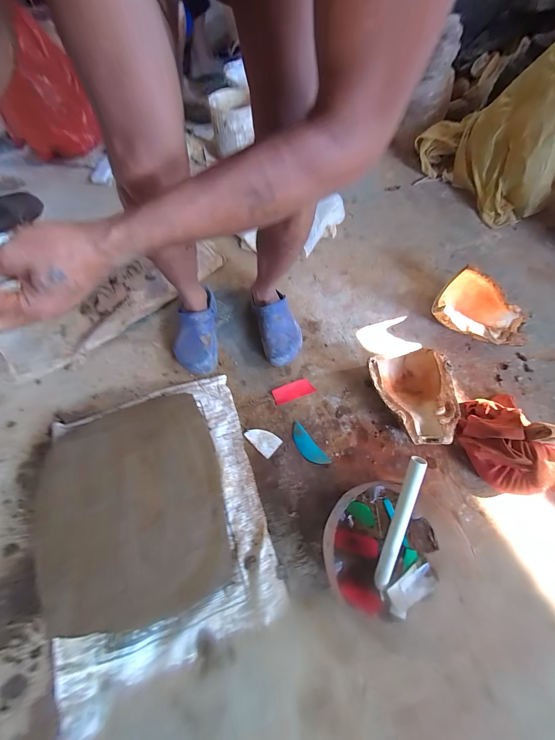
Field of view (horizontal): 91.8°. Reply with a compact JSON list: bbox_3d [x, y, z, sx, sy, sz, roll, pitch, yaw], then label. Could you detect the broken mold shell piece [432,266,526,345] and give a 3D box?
[{"bbox_3d":[0.566,-0.157,0.751,0.233,0.095,0.178,24,68,11],"label":"broken mold shell piece"}]

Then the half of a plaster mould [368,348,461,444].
[{"bbox_3d":[0.320,0.065,0.651,0.181,0.091,0.223,-6,66,-2],"label":"half of a plaster mould"}]

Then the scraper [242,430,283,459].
[{"bbox_3d":[-0.037,0.167,0.654,0.083,0.004,0.051,38,71,16],"label":"scraper"}]

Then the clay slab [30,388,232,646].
[{"bbox_3d":[-0.303,0.276,0.560,0.354,0.088,0.404,-19,67,-8],"label":"clay slab"}]

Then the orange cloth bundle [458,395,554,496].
[{"bbox_3d":[0.502,0.154,0.589,0.172,0.125,0.221,-4,65,-1],"label":"orange cloth bundle"}]

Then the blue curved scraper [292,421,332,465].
[{"bbox_3d":[0.071,0.182,0.644,0.040,0.010,0.117,-37,70,-15],"label":"blue curved scraper"}]

